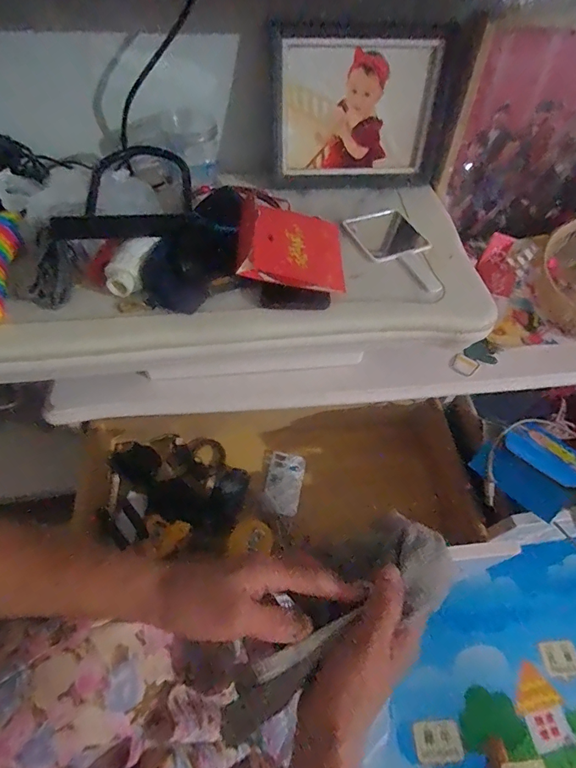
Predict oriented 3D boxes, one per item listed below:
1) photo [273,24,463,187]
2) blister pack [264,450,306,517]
[{"bbox_3d":[0.099,-0.364,0.561,0.235,0.169,0.044,0,54,-2],"label":"photo"},{"bbox_3d":[-0.009,0.157,0.658,0.061,0.004,0.093,10,71,5],"label":"blister pack"}]

